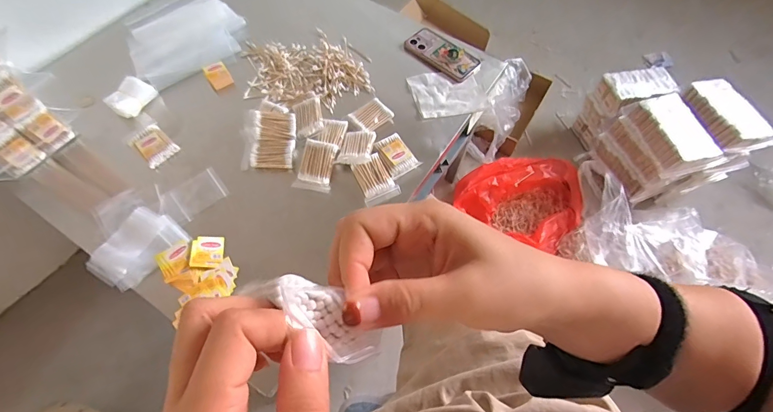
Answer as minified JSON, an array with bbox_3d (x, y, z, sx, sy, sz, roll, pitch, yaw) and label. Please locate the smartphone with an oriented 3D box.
[{"bbox_3d":[0.121,-0.335,0.841,0.158,0.019,0.082,36,66,16],"label":"smartphone"}]

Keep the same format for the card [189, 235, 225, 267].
[{"bbox_3d":[-0.283,0.071,0.610,0.046,0.004,0.052,5,63,-20],"label":"card"}]

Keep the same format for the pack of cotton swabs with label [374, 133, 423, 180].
[{"bbox_3d":[0.016,-0.094,0.708,0.062,0.017,0.080,-30,67,-17],"label":"pack of cotton swabs with label"}]

